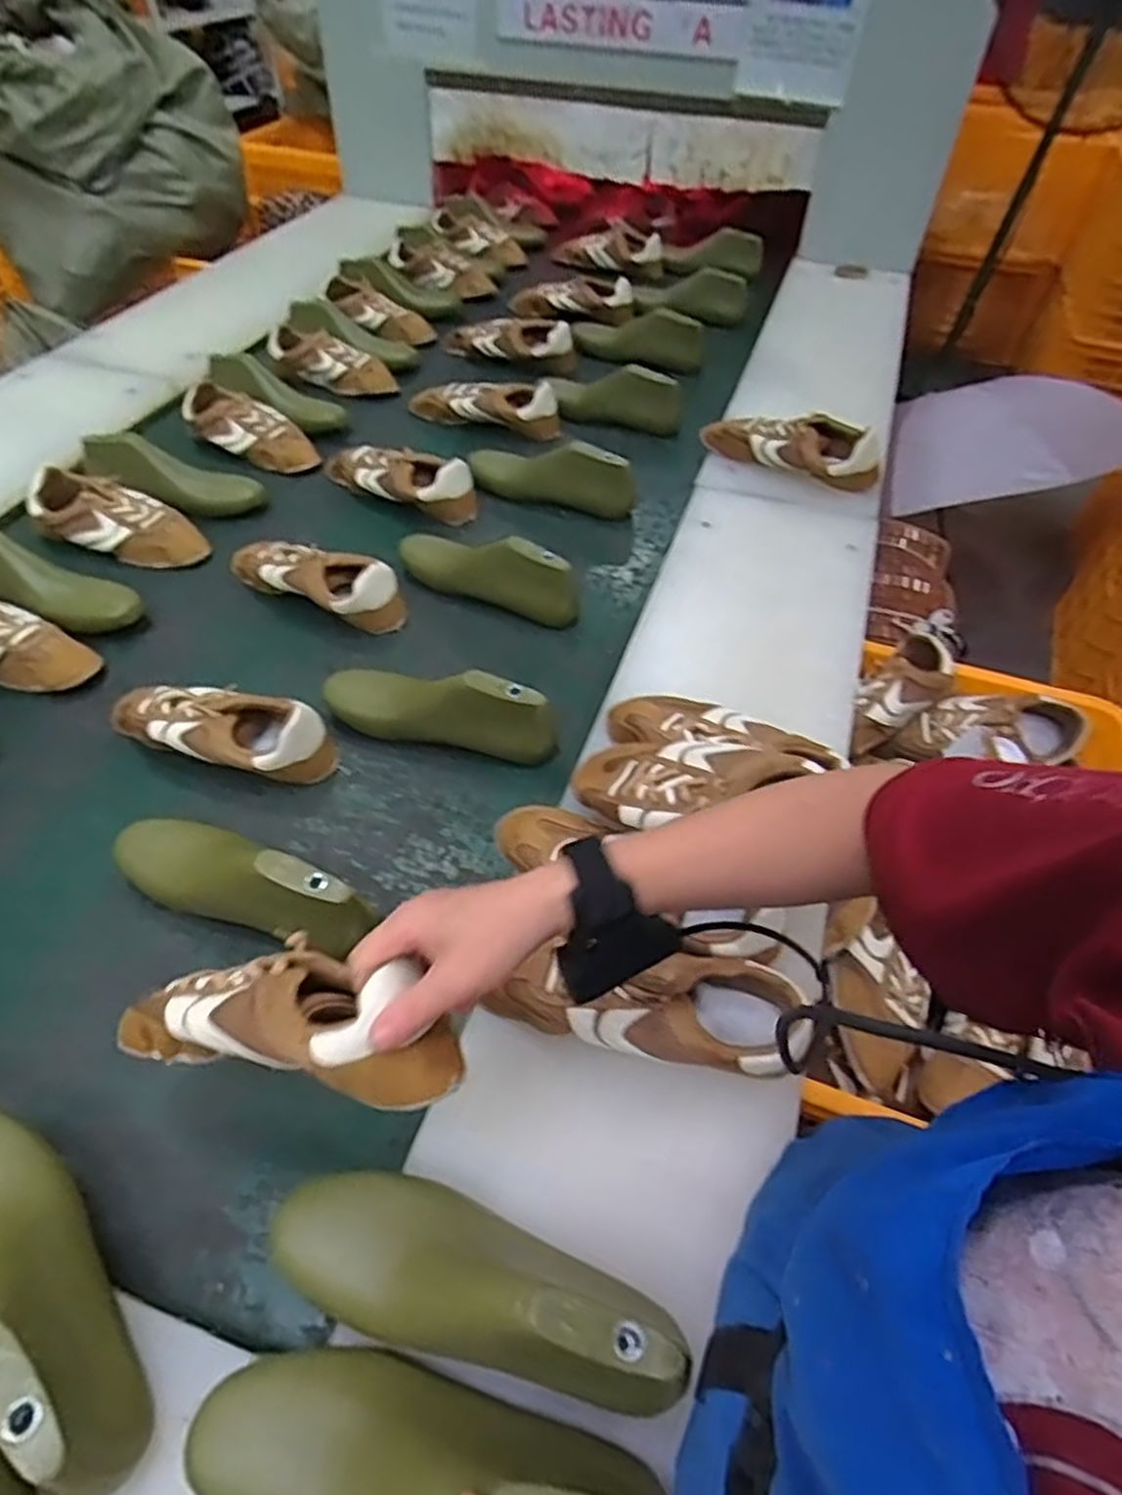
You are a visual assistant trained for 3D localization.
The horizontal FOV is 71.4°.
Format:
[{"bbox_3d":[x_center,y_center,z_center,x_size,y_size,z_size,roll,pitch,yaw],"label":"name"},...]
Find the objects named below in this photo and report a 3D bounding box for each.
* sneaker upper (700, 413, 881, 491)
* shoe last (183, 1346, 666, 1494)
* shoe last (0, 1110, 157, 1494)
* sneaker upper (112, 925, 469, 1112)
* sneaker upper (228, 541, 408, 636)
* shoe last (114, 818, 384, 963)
[{"bbox_3d":[0.320,-0.426,1.086,0.246,0.076,0.094,15,51,9],"label":"sneaker upper"},{"bbox_3d":[-0.070,0.363,0.394,0.241,0.078,0.076,-1,49,15],"label":"shoe last"},{"bbox_3d":[-0.311,0.290,0.435,0.250,0.083,0.081,34,56,22],"label":"shoe last"},{"bbox_3d":[-0.163,0.150,0.451,0.214,0.060,0.069,2,48,20],"label":"sneaker upper"},{"bbox_3d":[-0.298,-0.205,0.941,0.236,0.081,0.086,28,54,18],"label":"sneaker upper"},{"bbox_3d":[-0.270,0.107,0.646,0.243,0.073,0.066,23,53,14],"label":"shoe last"}]

